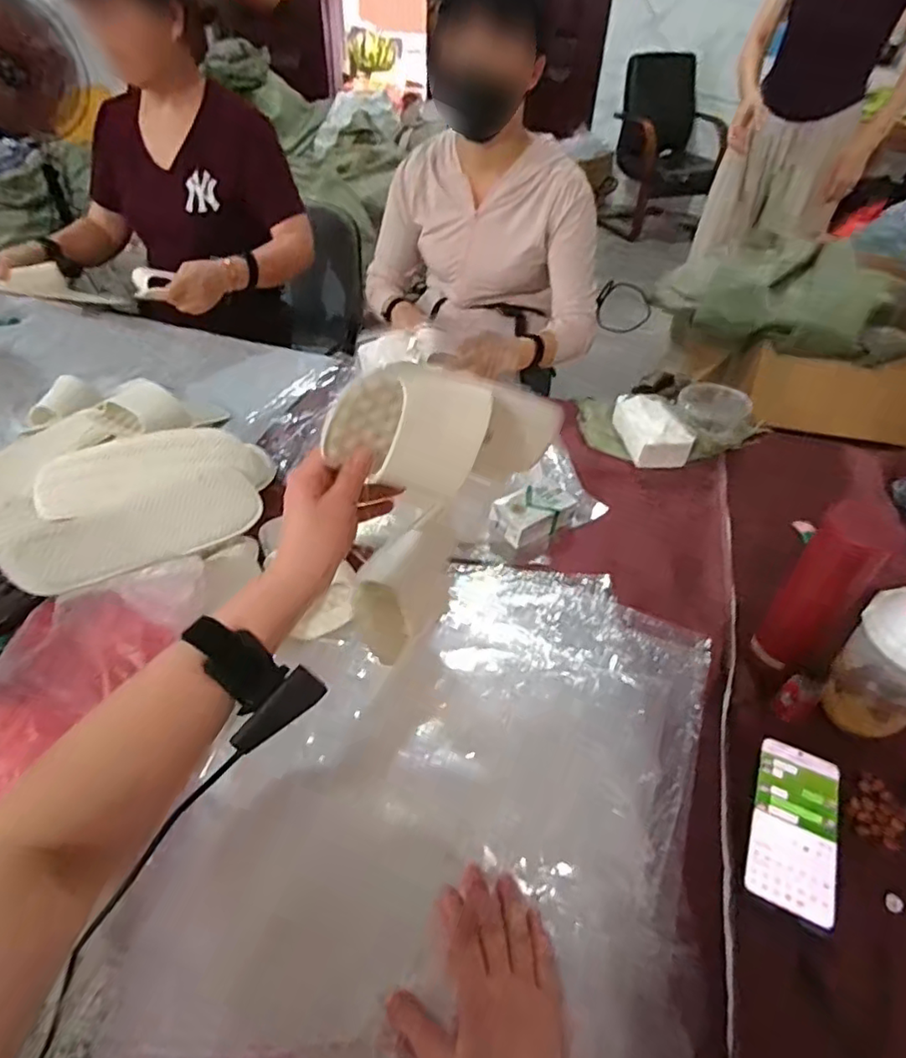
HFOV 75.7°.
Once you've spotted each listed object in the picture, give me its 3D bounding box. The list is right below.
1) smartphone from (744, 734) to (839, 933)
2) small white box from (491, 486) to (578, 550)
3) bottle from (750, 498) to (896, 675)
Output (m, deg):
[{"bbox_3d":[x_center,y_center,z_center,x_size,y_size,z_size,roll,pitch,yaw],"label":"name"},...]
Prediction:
[{"bbox_3d":[0.322,0.275,0.547,0.070,0.007,0.164,23,47,20],"label":"smartphone"},{"bbox_3d":[0.116,-0.027,0.834,0.119,0.041,0.072,-24,50,-25],"label":"small white box"},{"bbox_3d":[0.373,0.075,0.606,0.056,0.215,0.063,-31,53,-30],"label":"bottle"}]

